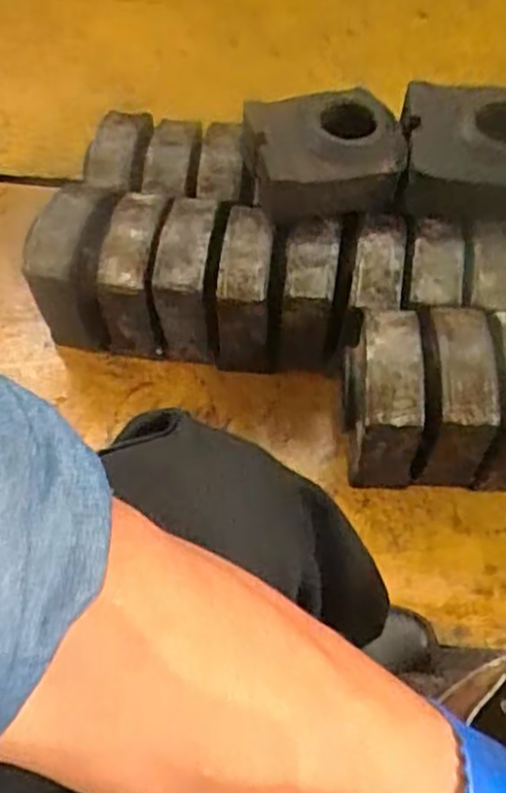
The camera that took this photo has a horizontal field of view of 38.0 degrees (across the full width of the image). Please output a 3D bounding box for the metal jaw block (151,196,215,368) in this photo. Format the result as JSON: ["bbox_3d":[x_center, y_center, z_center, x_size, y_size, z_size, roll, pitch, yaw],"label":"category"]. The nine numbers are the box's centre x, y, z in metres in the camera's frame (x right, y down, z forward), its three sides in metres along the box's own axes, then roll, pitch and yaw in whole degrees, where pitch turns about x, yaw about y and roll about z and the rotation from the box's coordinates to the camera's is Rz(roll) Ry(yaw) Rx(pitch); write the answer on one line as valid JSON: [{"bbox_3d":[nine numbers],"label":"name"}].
[{"bbox_3d":[-0.085,-0.151,0.973,0.069,0.158,0.162,3,58,3],"label":"metal jaw block"}]

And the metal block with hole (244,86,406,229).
[{"bbox_3d":[0.090,-0.308,0.930,0.182,0.097,0.159,-14,58,-7],"label":"metal block with hole"}]

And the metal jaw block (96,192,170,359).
[{"bbox_3d":[-0.150,-0.156,0.969,0.069,0.164,0.153,8,58,7],"label":"metal jaw block"}]

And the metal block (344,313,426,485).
[{"bbox_3d":[0.150,-0.003,0.877,0.081,0.168,0.172,2,58,3],"label":"metal block"}]

